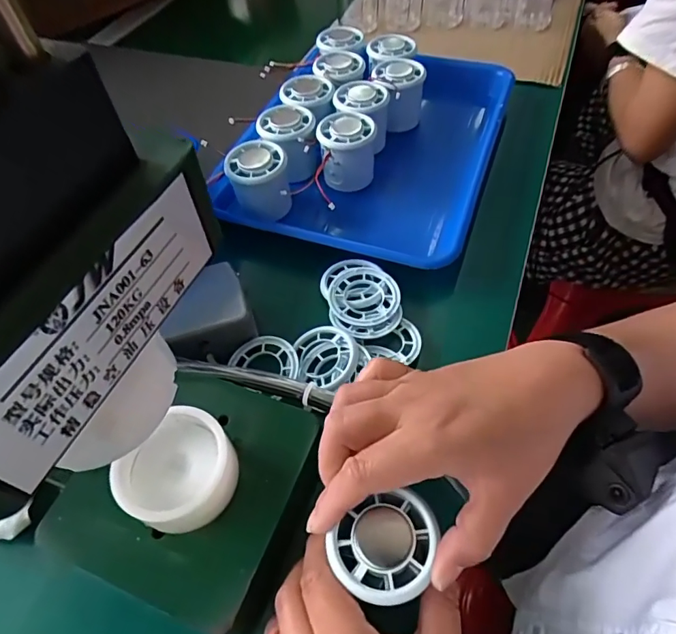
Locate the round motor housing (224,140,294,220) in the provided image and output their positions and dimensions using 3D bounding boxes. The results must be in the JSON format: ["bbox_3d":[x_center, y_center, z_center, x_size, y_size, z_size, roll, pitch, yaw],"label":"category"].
[{"bbox_3d":[-0.073,-0.126,0.441,0.053,0.055,0.050,-2,54,3],"label":"round motor housing"}]

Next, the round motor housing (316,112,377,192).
[{"bbox_3d":[0.009,-0.161,0.466,0.056,0.058,0.057,2,55,6],"label":"round motor housing"}]

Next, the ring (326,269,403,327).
[{"bbox_3d":[0.020,-0.016,0.377,0.056,0.008,0.055,-2,54,3],"label":"ring"}]

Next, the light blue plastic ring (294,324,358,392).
[{"bbox_3d":[-0.008,0.029,0.347,0.046,0.006,0.052,-10,54,-3],"label":"light blue plastic ring"}]

